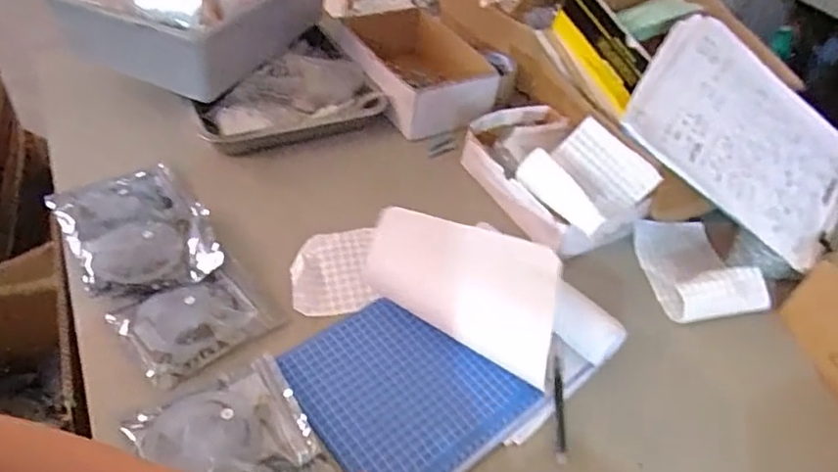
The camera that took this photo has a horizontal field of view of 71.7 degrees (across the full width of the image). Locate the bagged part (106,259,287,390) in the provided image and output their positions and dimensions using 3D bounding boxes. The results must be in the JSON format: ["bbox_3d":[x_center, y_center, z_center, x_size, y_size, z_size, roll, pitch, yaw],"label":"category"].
[{"bbox_3d":[-0.236,0.090,0.627,0.144,0.010,0.119,-28,55,-31],"label":"bagged part"}]

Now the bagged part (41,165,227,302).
[{"bbox_3d":[-0.343,-0.011,0.702,0.144,0.020,0.222,-24,53,-29],"label":"bagged part"}]

